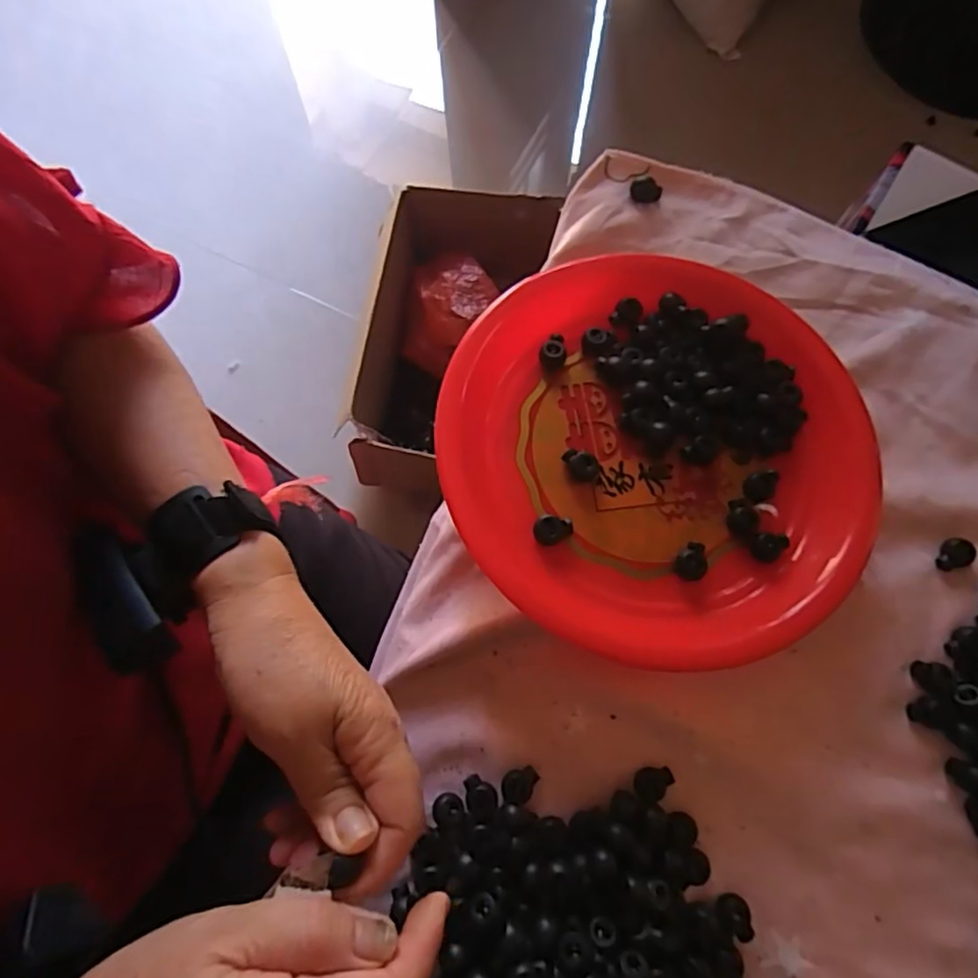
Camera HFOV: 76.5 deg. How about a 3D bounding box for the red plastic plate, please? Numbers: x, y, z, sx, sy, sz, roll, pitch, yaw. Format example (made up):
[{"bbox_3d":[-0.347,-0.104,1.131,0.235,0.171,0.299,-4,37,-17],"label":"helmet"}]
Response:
[{"bbox_3d":[0.105,-0.026,0.384,0.261,0.041,0.251,1,74,-3],"label":"red plastic plate"}]

